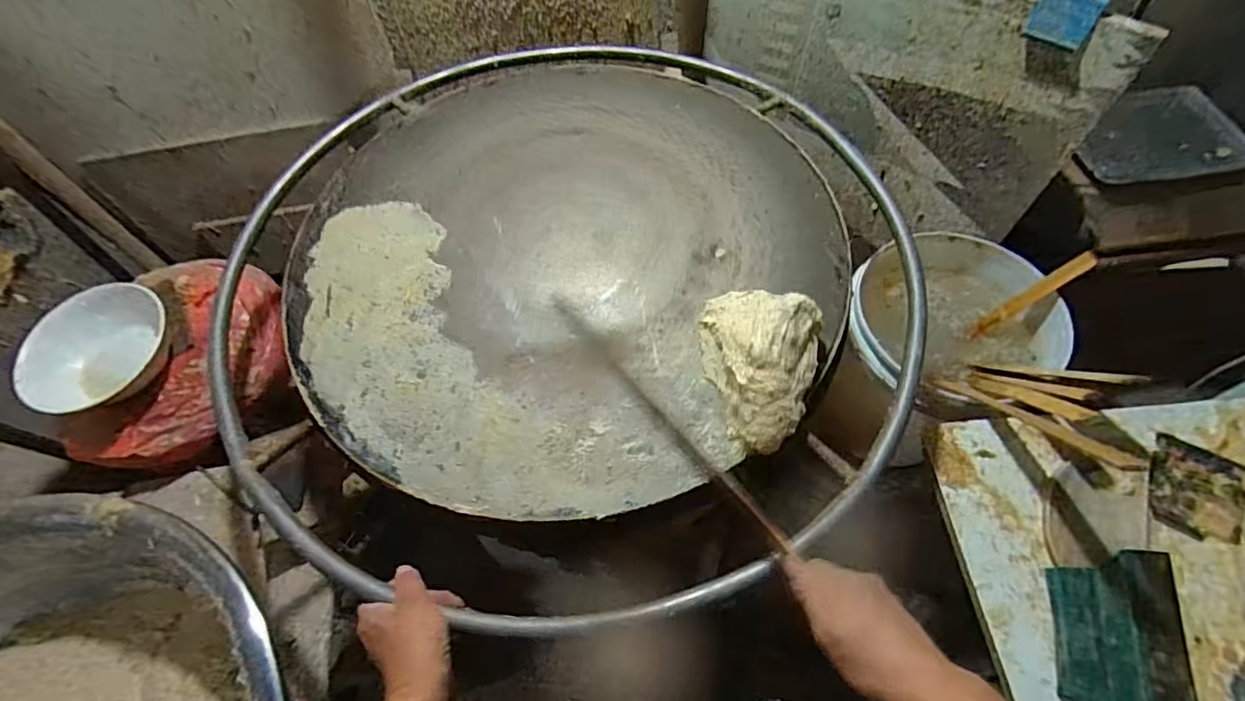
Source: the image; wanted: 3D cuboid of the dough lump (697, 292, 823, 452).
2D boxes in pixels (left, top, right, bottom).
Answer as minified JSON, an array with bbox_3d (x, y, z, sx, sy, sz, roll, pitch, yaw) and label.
[{"bbox_3d":[0.122,0.009,0.517,0.114,0.055,0.148,17,63,14],"label":"dough lump"}]

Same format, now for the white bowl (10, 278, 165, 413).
[{"bbox_3d":[-0.699,-0.002,0.728,0.174,0.065,0.174,-2,60,3],"label":"white bowl"}]

